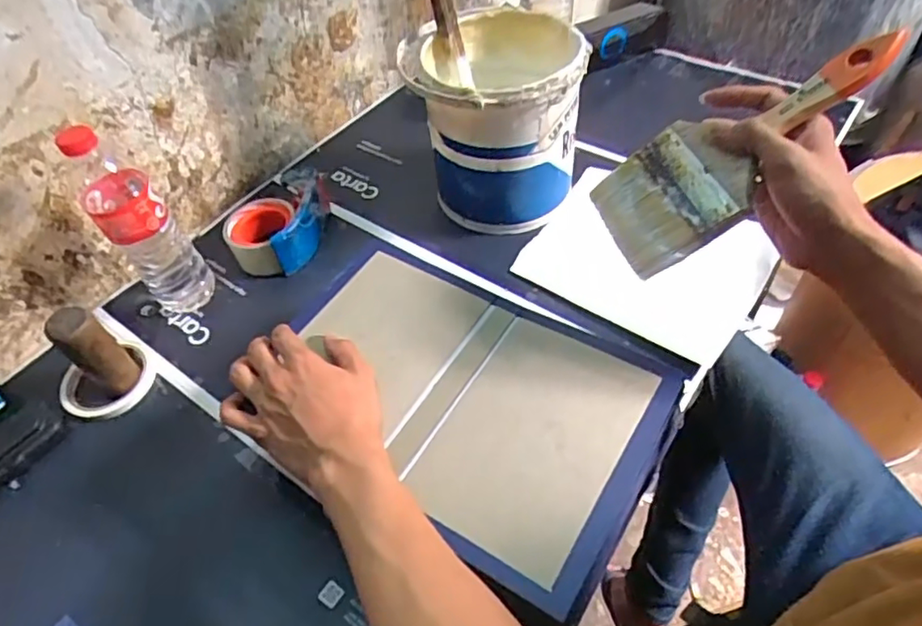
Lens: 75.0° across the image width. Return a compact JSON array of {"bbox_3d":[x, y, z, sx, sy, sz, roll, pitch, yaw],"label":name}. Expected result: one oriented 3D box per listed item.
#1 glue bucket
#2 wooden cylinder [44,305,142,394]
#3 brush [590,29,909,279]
[{"bbox_3d":[0.040,-0.231,0.728,0.200,0.189,0.202,-3,50,3],"label":"glue bucket"},{"bbox_3d":[-0.358,0.039,0.595,0.046,0.105,0.042,36,62,29],"label":"wooden cylinder"},{"bbox_3d":[0.196,-0.120,0.427,0.213,0.012,0.089,-35,55,16],"label":"brush"}]

